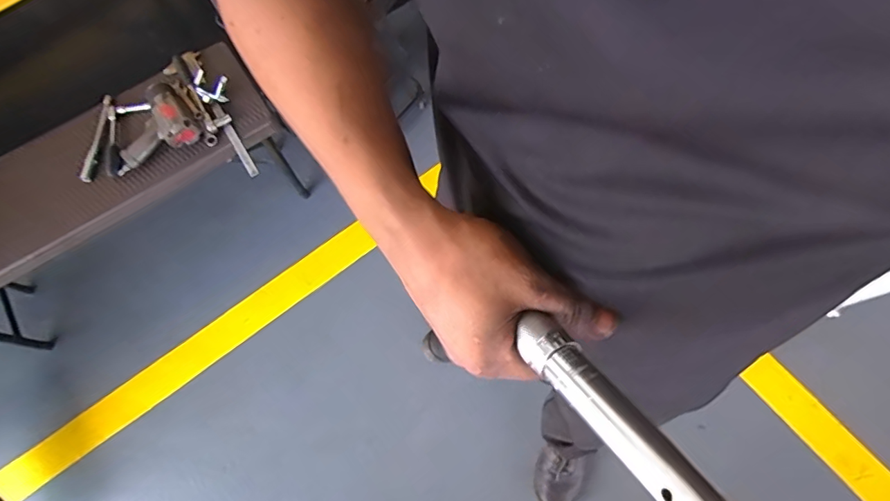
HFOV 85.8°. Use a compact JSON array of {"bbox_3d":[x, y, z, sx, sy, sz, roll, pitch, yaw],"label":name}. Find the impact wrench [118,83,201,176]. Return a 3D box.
[{"bbox_3d":[-0.701,-0.291,1.123,0.199,0.103,0.134,-32,71,-9],"label":"impact wrench"}]

